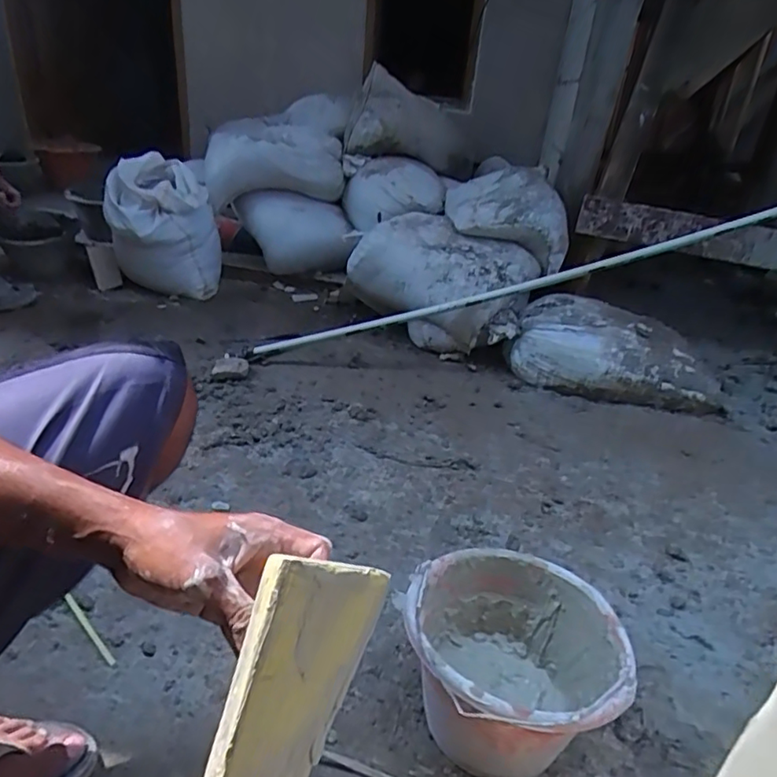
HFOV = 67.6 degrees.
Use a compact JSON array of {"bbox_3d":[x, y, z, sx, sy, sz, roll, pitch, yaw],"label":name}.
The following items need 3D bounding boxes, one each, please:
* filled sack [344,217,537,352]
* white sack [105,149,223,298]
[{"bbox_3d":[0.130,-0.298,1.606,0.493,0.262,0.256,19,31,23],"label":"filled sack"},{"bbox_3d":[-0.690,-0.484,1.801,0.315,0.374,0.271,-6,31,-20],"label":"white sack"}]

